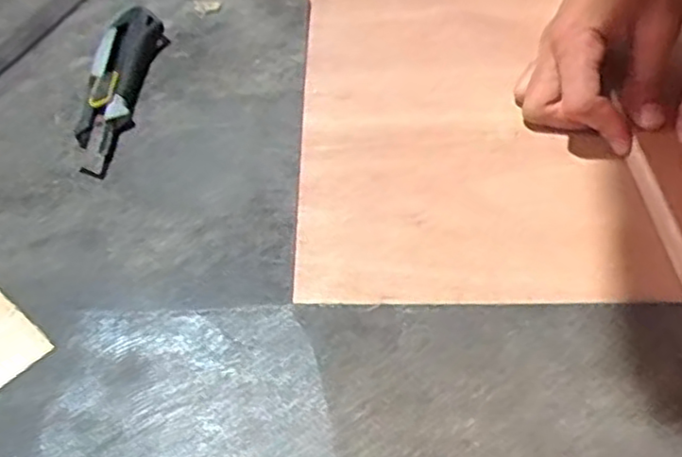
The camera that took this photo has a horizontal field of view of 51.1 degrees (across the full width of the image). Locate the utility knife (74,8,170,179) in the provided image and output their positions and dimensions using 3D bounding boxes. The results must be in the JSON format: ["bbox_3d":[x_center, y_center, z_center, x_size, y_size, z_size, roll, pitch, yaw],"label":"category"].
[{"bbox_3d":[-0.154,-0.106,0.497,0.042,0.015,0.173,-3,47,0],"label":"utility knife"}]

